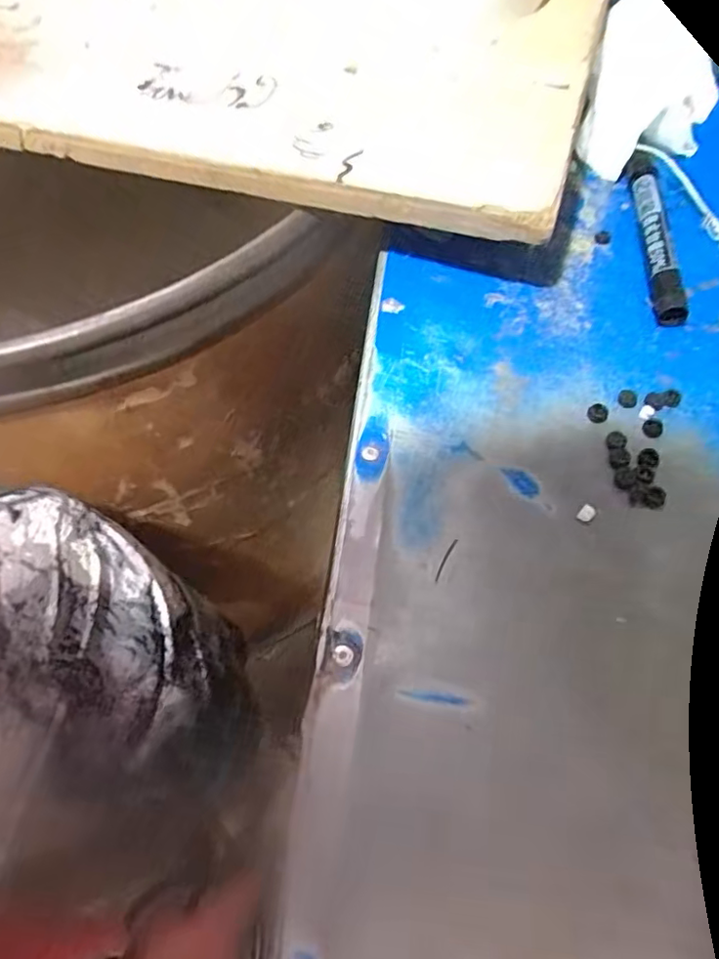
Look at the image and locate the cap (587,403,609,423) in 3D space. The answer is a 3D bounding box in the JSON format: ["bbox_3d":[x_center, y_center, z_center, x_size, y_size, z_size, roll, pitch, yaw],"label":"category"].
[{"bbox_3d":[0.106,-0.030,0.257,0.008,0.004,0.010,31,71,21],"label":"cap"}]

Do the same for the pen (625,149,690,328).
[{"bbox_3d":[0.156,-0.131,0.308,0.016,0.014,0.120,0,63,8],"label":"pen"}]

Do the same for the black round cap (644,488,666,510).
[{"bbox_3d":[0.123,0.007,0.240,0.010,0.004,0.008,-43,65,-13],"label":"black round cap"}]

